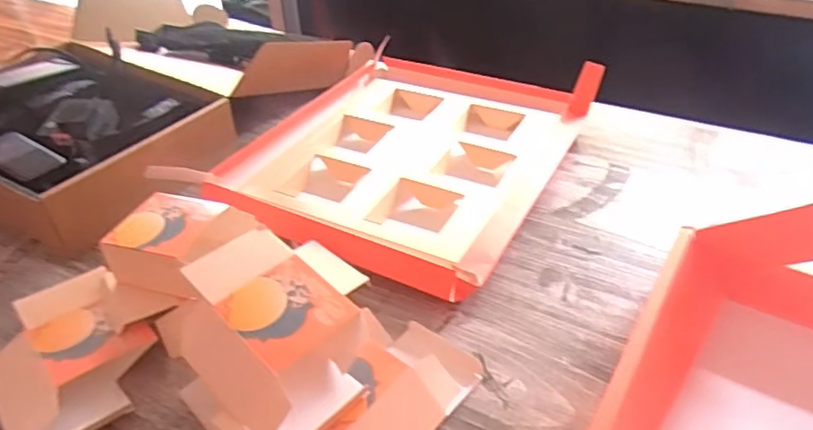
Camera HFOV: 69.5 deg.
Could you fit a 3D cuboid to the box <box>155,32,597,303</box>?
[{"bbox_3d":[0.006,-0.090,0.737,0.354,0.058,0.424,20,45,25],"label":"box"}]

